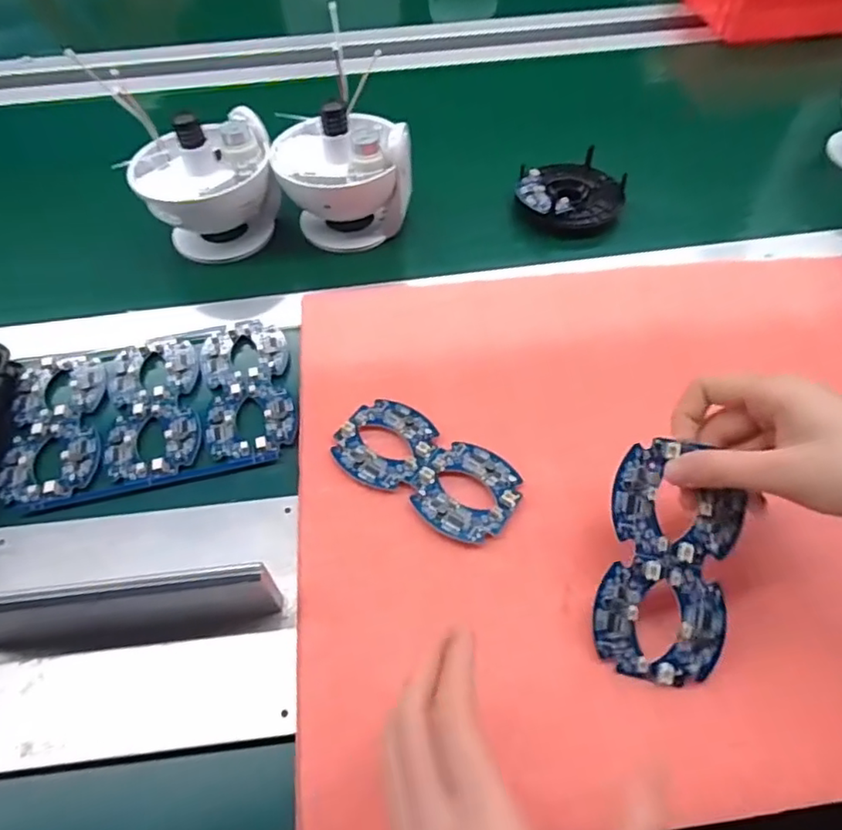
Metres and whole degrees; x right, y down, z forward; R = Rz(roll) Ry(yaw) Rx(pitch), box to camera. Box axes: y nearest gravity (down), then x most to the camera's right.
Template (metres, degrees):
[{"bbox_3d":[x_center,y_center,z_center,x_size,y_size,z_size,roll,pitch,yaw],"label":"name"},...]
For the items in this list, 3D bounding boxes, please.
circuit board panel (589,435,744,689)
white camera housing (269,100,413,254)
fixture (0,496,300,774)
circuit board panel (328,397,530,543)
[{"bbox_3d":[0.132,0.078,0.321,0.064,0.007,0.125,10,89,12],"label":"circuit board panel"},{"bbox_3d":[-0.070,-0.222,0.544,0.115,0.117,0.097,-3,55,-6],"label":"white camera housing"},{"bbox_3d":[-0.170,0.105,0.326,0.196,0.057,0.139,-3,55,-7],"label":"fixture"},{"bbox_3d":[0.004,0.033,0.394,0.125,0.007,0.064,30,58,16],"label":"circuit board panel"}]

